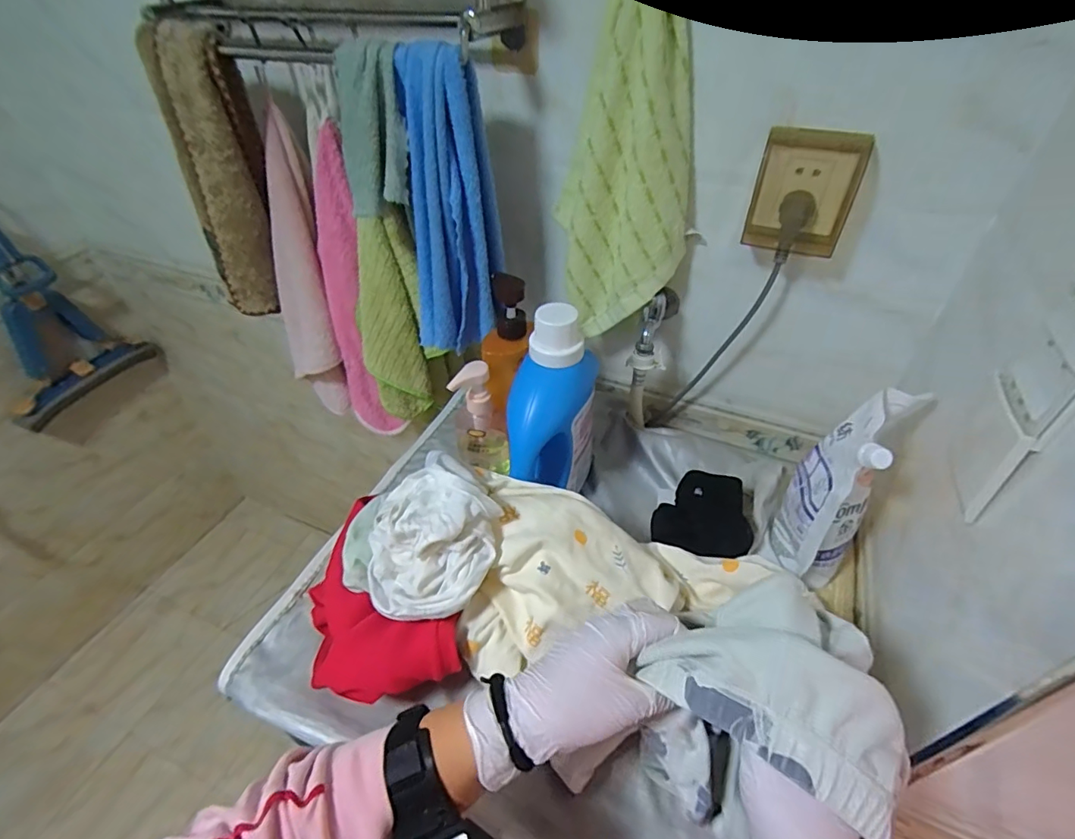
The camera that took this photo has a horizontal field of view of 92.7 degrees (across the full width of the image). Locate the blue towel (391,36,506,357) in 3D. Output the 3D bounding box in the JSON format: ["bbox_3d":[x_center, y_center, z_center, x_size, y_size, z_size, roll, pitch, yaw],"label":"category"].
[{"bbox_3d":[-0.103,-0.236,0.610,0.107,0.317,0.062,1,43,2],"label":"blue towel"}]

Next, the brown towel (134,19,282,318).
[{"bbox_3d":[-0.443,-0.337,0.740,0.122,0.369,0.071,-21,47,-21],"label":"brown towel"}]

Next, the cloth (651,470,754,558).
[{"bbox_3d":[0.196,0.116,0.606,0.109,0.060,0.097,18,46,19],"label":"cloth"}]

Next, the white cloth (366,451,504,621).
[{"bbox_3d":[-0.100,0.103,0.493,0.118,0.069,0.152,2,43,2],"label":"white cloth"}]

